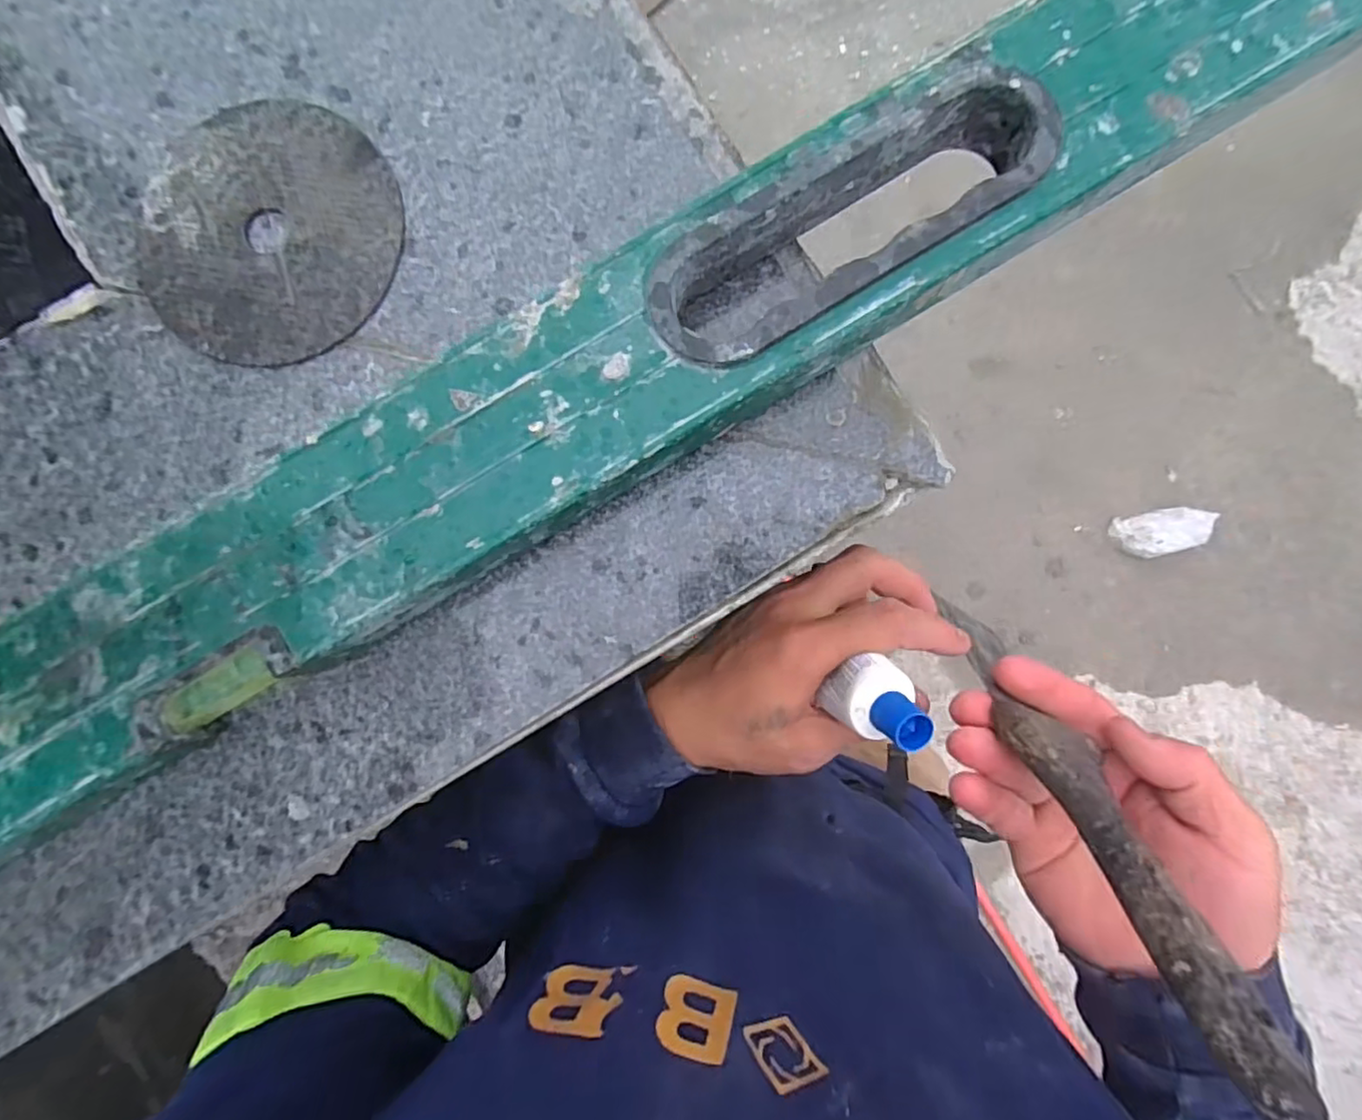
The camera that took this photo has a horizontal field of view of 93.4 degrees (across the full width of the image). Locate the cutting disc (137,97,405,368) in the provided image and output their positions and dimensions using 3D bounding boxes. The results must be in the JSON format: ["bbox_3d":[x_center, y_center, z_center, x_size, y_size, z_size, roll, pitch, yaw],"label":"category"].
[{"bbox_3d":[-0.137,-0.110,0.215,0.086,0.004,0.086,0,87,2],"label":"cutting disc"}]

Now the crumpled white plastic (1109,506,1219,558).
[{"bbox_3d":[0.993,-0.057,1.315,0.165,0.090,0.094,-11,85,3],"label":"crumpled white plastic"}]

